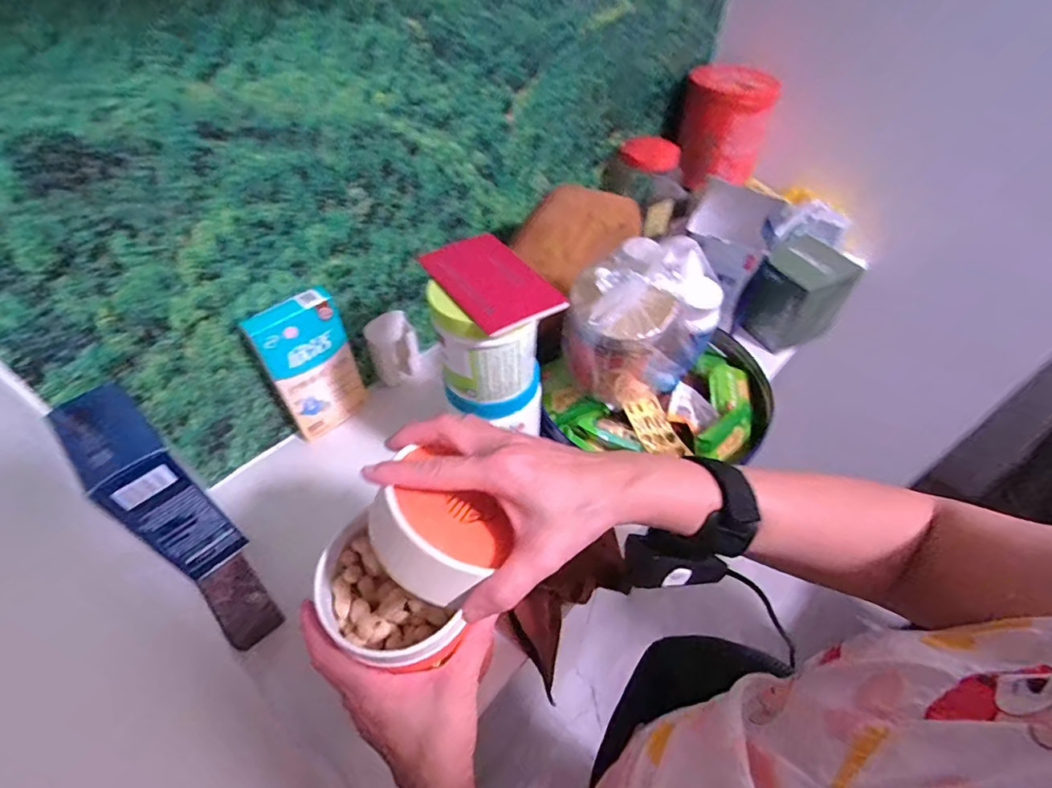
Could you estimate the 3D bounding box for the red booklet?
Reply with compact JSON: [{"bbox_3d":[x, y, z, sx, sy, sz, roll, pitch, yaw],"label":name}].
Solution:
[{"bbox_3d":[-0.031,-0.101,0.431,0.079,0.008,0.125,-30,61,-23],"label":"red booklet"}]

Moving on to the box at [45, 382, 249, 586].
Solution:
[{"bbox_3d":[-0.338,0.080,0.444,0.125,0.143,0.057,34,56,25],"label":"box"}]

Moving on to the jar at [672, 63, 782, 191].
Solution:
[{"bbox_3d":[0.354,-0.477,0.876,0.137,0.165,0.114,21,51,17],"label":"jar"}]

